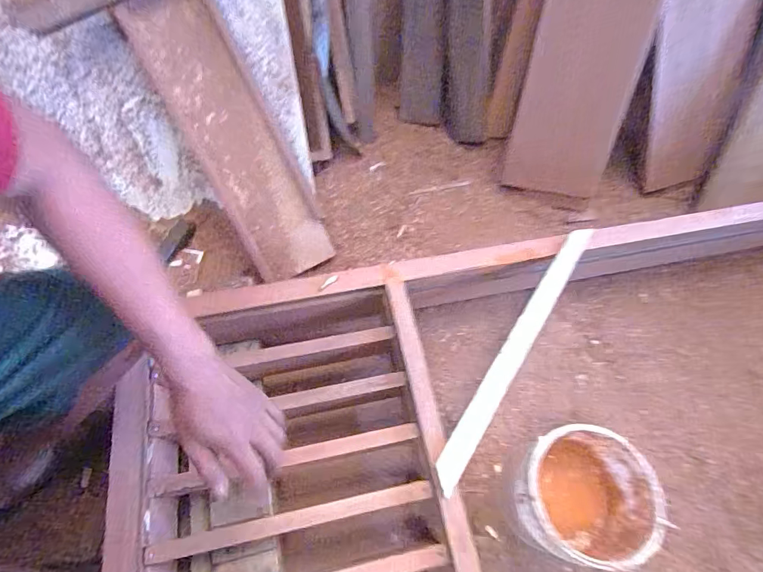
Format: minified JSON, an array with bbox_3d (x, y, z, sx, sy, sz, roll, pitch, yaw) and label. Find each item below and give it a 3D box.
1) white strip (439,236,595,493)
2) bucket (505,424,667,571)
[{"bbox_3d":[0.229,0.088,0.676,0.035,0.021,0.526,33,65,13],"label":"white strip"},{"bbox_3d":[0.305,0.338,0.672,0.193,0.198,0.179,2,63,-3],"label":"bucket"}]

